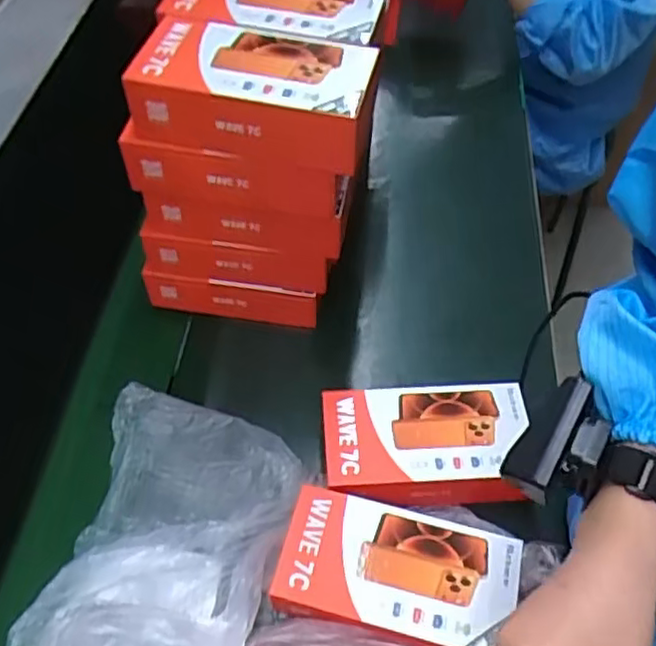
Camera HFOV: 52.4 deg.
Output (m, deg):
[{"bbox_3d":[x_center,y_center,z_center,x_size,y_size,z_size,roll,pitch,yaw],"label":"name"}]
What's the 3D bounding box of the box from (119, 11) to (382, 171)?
[{"bbox_3d":[-0.056,-0.193,0.550,0.194,0.060,0.109,10,54,10],"label":"box"}]

